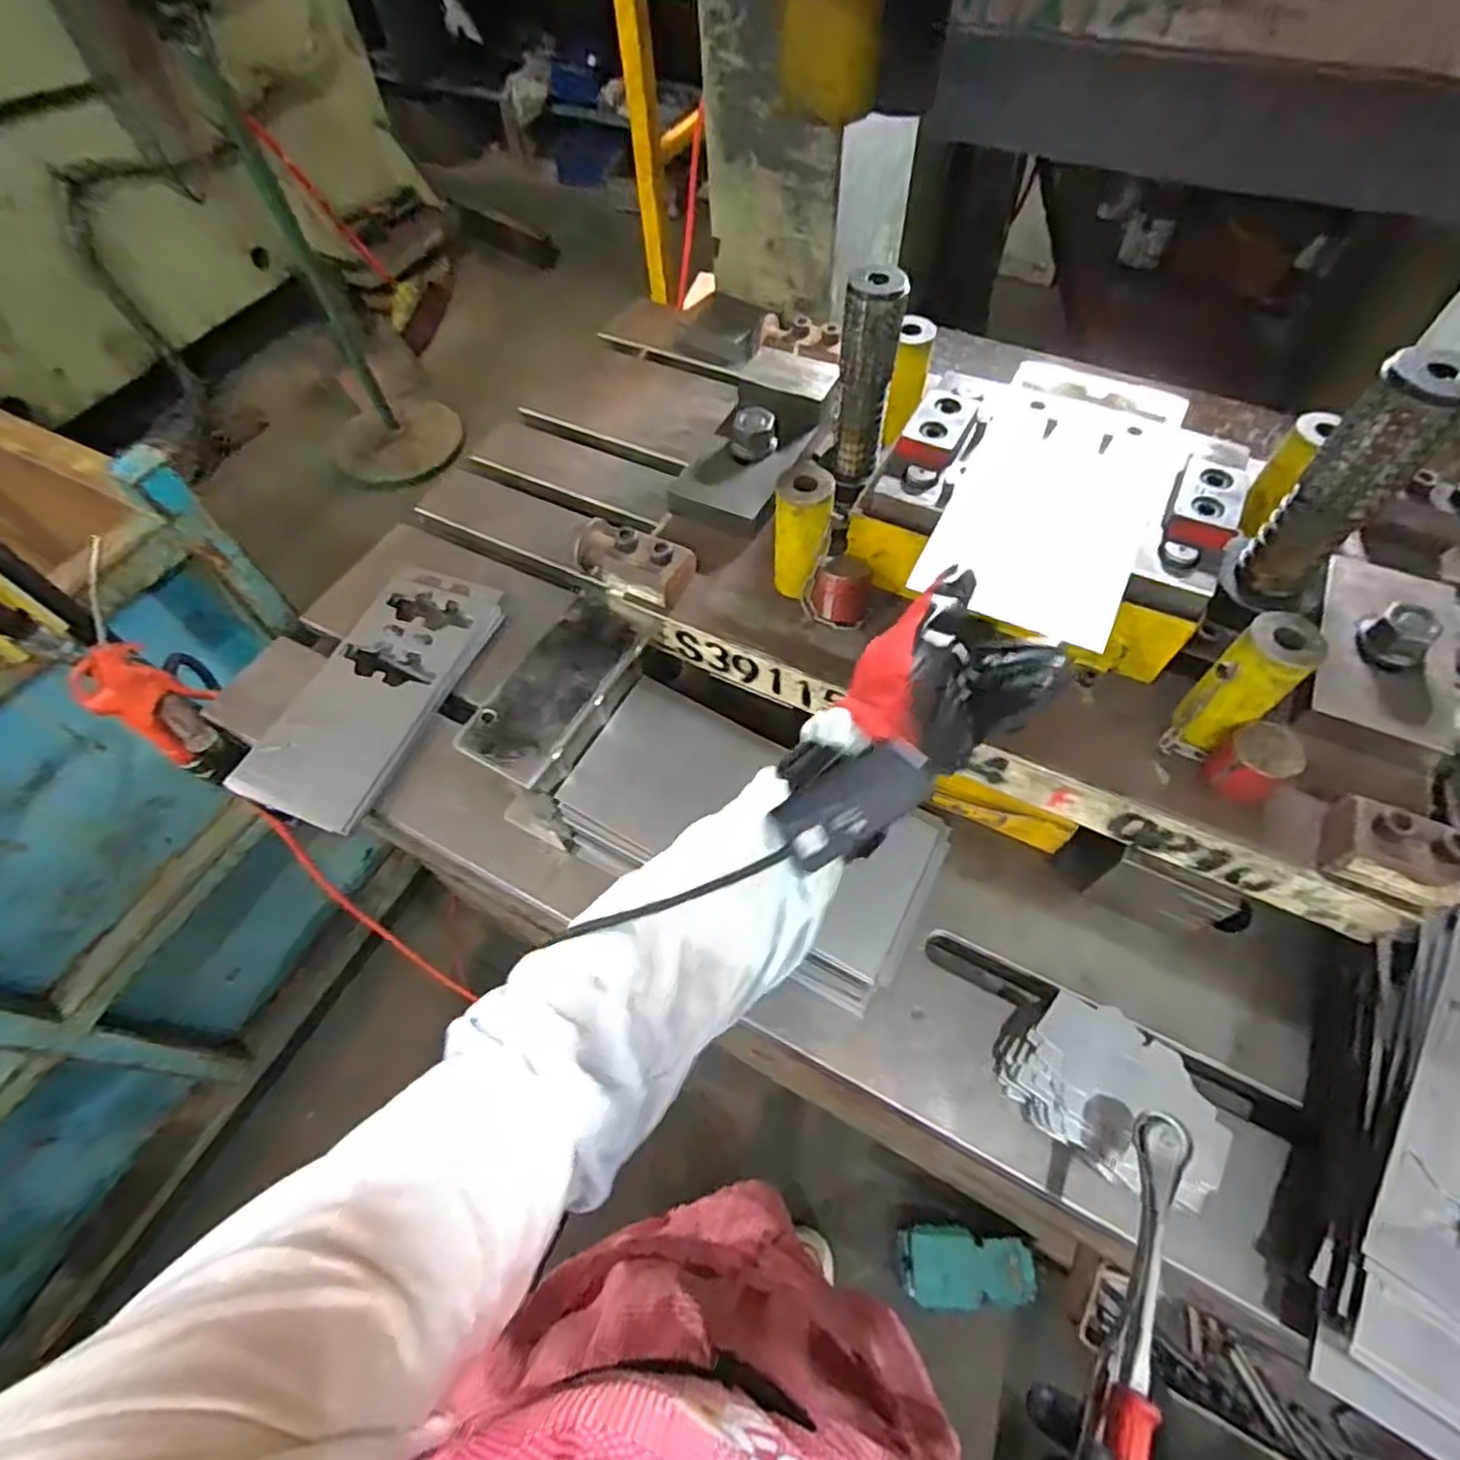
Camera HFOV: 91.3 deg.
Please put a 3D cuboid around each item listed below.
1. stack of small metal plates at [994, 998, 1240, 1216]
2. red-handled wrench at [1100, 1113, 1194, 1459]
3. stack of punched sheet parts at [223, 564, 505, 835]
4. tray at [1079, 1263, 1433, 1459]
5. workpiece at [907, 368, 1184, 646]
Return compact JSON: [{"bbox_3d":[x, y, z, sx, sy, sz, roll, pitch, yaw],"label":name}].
[{"bbox_3d":[0.247,0.235,0.458,0.128,0.037,0.084,34,66,20],"label":"stack of small metal plates"},{"bbox_3d":[0.197,0.295,0.347,0.023,0.017,0.207,23,57,15],"label":"red-handled wrench"},{"bbox_3d":[-0.325,-0.046,0.673,0.125,0.026,0.283,17,61,13],"label":"stack of punched sheet parts"},{"bbox_3d":[0.463,0.567,0.593,0.286,0.052,0.082,23,63,16],"label":"tray"},{"bbox_3d":[0.226,-0.167,0.489,0.125,0.009,0.251,23,65,17],"label":"workpiece"}]

